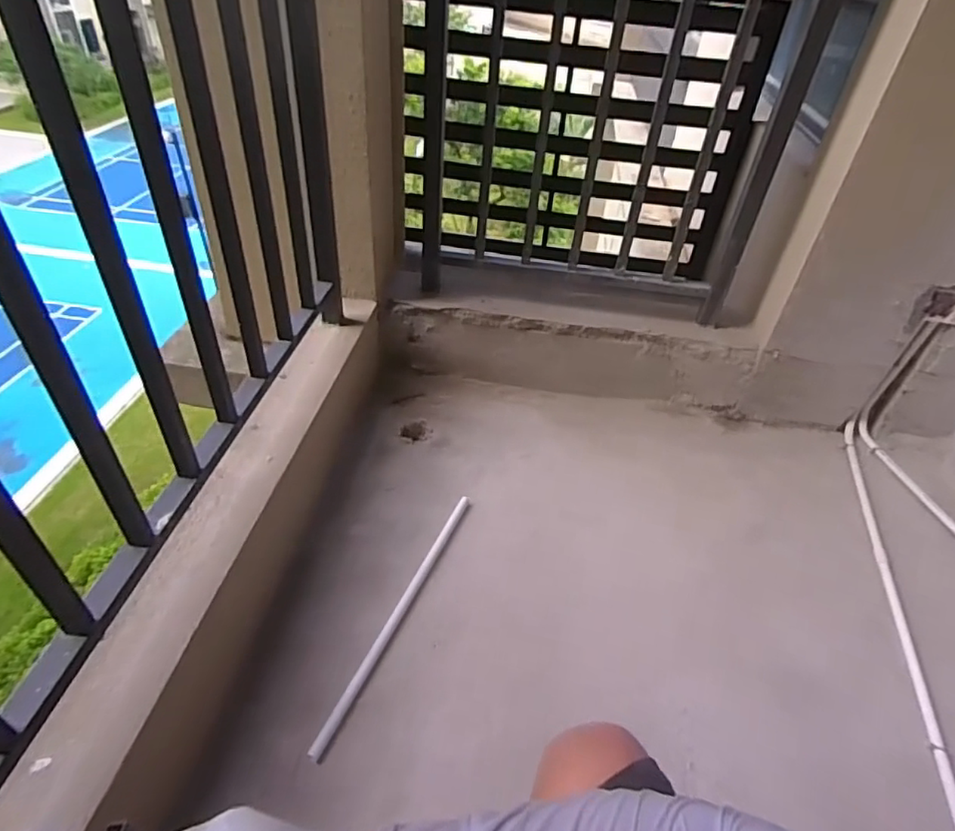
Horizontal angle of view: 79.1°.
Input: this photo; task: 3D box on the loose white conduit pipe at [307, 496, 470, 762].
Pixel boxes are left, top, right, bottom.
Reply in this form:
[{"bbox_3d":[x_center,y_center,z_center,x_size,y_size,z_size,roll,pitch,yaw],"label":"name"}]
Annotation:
[{"bbox_3d":[-0.141,0.352,1.111,0.027,0.025,0.592,17,42,14],"label":"loose white conduit pipe"}]

